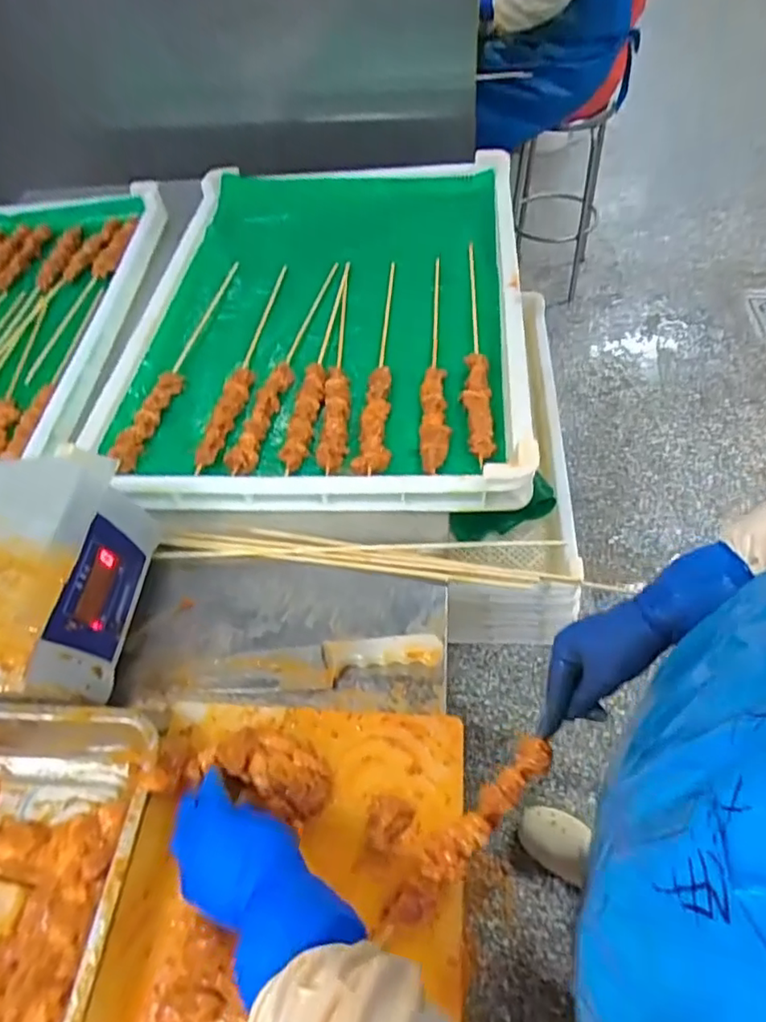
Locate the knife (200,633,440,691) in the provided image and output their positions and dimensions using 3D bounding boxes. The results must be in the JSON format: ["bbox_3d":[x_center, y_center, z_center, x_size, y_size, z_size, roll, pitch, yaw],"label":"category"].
[{"bbox_3d":[-0.063,0.155,0.603,0.238,0.026,0.045,-9,52,-3],"label":"knife"}]

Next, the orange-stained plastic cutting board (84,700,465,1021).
[{"bbox_3d":[-0.080,0.335,0.455,0.277,0.033,0.374,0,54,7],"label":"orange-stained plastic cutting board"}]

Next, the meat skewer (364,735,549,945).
[{"bbox_3d":[0.066,0.259,0.478,0.190,0.024,0.031,-44,63,-14],"label":"meat skewer"}]

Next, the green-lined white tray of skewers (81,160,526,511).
[{"bbox_3d":[-0.090,-0.310,0.931,0.580,0.107,0.755,0,52,5],"label":"green-lined white tray of skewers"}]

